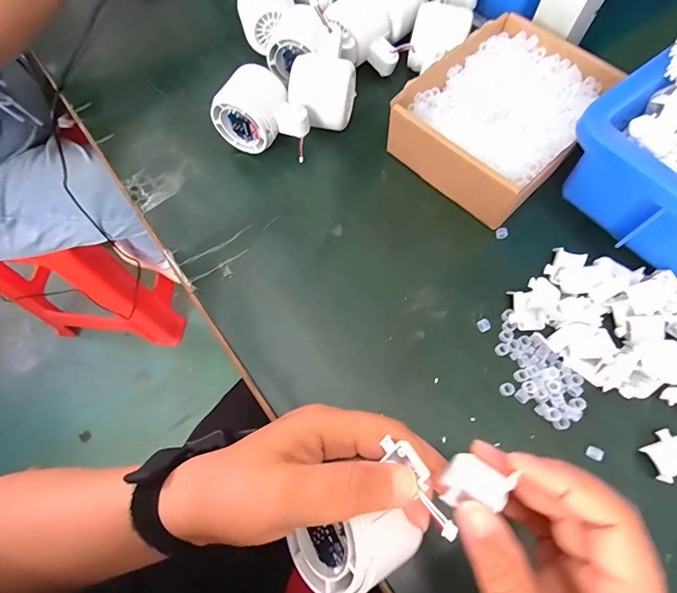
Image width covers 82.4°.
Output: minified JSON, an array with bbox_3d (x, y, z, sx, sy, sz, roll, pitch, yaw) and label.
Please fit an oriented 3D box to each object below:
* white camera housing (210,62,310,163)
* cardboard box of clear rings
[{"bbox_3d":[-0.067,-0.165,0.352,0.084,0.057,0.053,20,71,10],"label":"white camera housing"},{"bbox_3d":[0.146,-0.165,0.348,0.134,0.048,0.169,40,76,16],"label":"cardboard box of clear rings"}]

